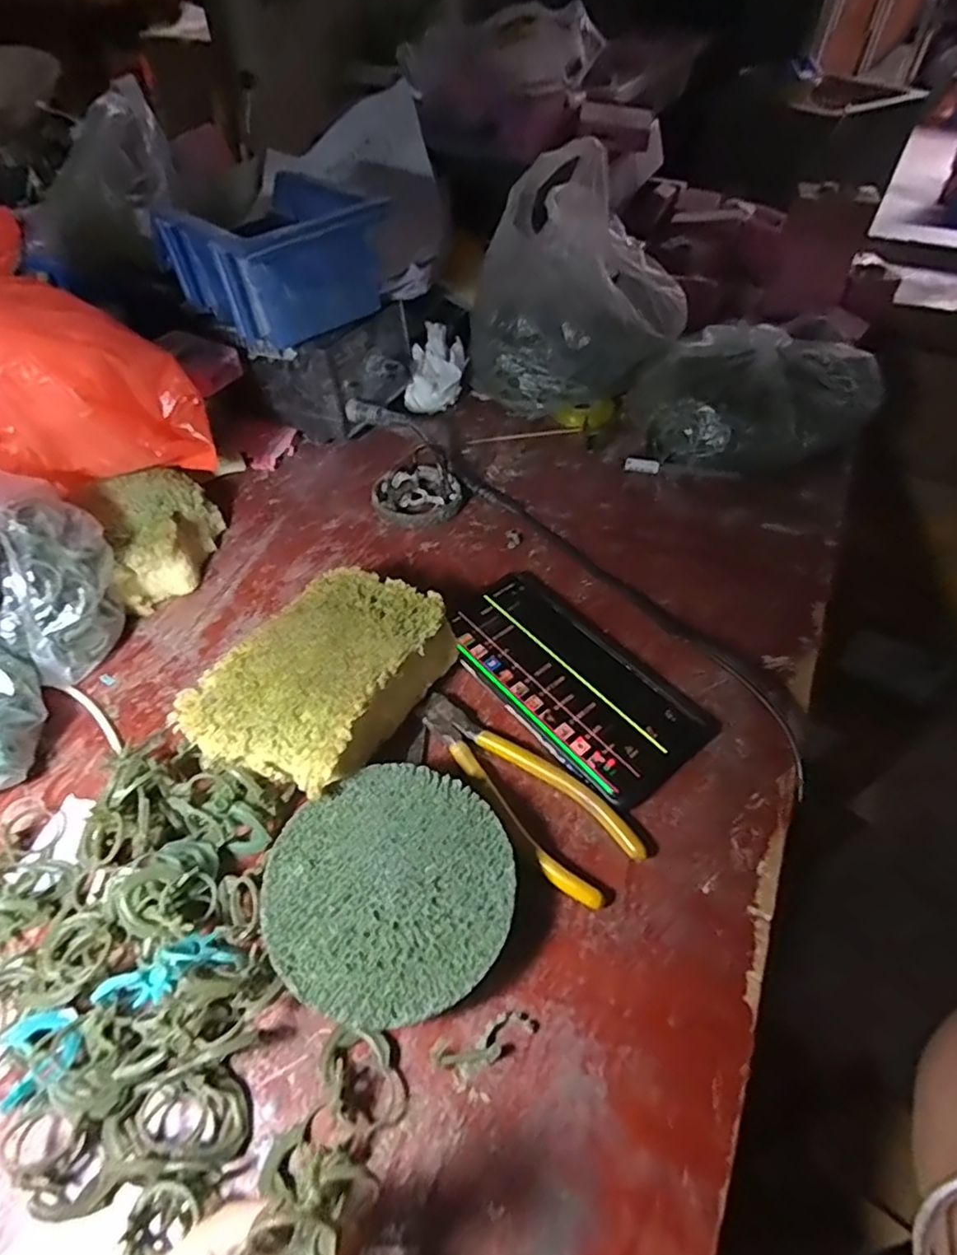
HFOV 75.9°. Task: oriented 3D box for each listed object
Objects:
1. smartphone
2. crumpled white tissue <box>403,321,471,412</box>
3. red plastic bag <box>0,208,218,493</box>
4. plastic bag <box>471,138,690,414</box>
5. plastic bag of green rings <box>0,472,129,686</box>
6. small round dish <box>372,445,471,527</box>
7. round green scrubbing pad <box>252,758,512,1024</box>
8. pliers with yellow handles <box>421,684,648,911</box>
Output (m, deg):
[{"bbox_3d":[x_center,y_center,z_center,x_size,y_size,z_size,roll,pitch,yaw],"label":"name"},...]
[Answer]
[{"bbox_3d":[0.056,0.029,0.374,0.087,0.011,0.161,-32,57,-25],"label":"smartphone"},{"bbox_3d":[-0.037,-0.241,0.579,0.049,0.050,0.083,8,50,6],"label":"crumpled white tissue"},{"bbox_3d":[-0.284,-0.161,0.388,0.169,0.140,0.122,19,52,15],"label":"red plastic bag"},{"bbox_3d":[0.088,-0.284,0.529,0.187,0.185,0.090,3,50,2],"label":"plastic bag"},{"bbox_3d":[-0.256,-0.032,0.369,0.066,0.096,0.091,-28,56,-22],"label":"plastic bag of green rings"},{"bbox_3d":[-0.044,-0.110,0.488,0.066,0.020,0.078,26,54,20],"label":"small round dish"},{"bbox_3d":[-0.039,0.120,0.281,0.106,0.027,0.103,0,50,0],"label":"round green scrubbing pad"},{"bbox_3d":[0.024,0.080,0.329,0.047,0.009,0.141,-30,56,-23],"label":"pliers with yellow handles"}]

